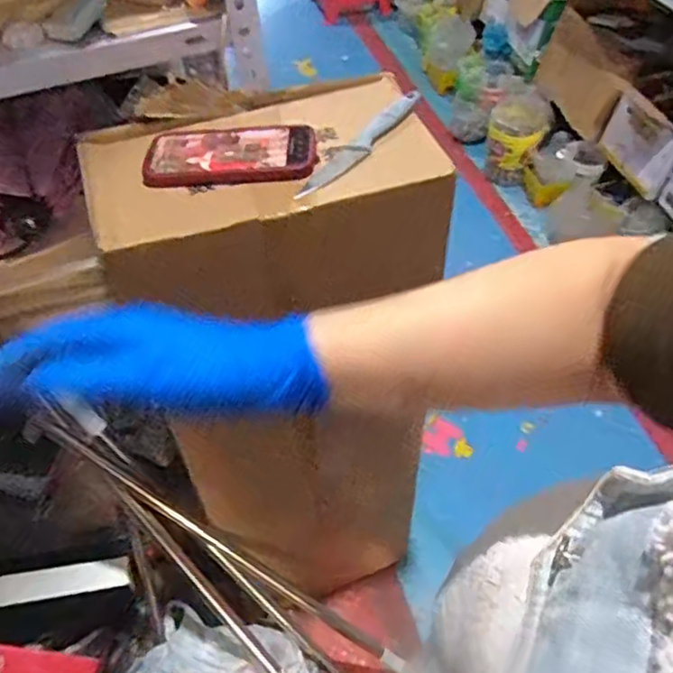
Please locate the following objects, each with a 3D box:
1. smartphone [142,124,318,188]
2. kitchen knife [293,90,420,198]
[{"bbox_3d":[-0.104,-0.181,0.629,0.164,0.012,0.087,-4,53,0],"label":"smartphone"},{"bbox_3d":[0.026,-0.190,0.622,0.028,0.012,0.177,33,62,24],"label":"kitchen knife"}]

